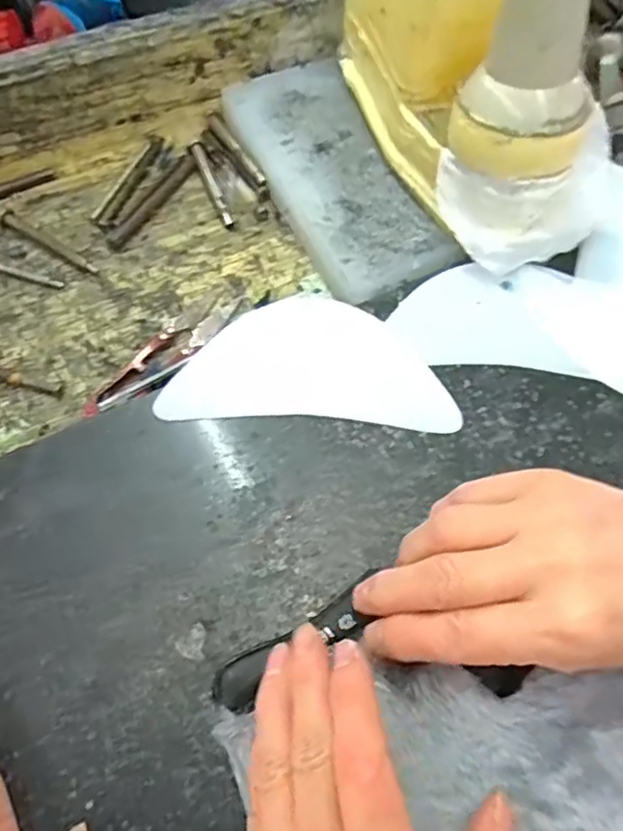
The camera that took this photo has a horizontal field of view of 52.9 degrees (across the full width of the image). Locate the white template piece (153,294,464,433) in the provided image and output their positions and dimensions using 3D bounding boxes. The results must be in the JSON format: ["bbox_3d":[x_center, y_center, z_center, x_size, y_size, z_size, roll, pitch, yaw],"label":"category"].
[{"bbox_3d":[0.000,-0.031,0.335,0.147,0.005,0.079,2,61,0],"label":"white template piece"}]

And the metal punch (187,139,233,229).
[{"bbox_3d":[-0.070,-0.160,0.433,0.010,0.009,0.082,-18,63,-11],"label":"metal punch"}]

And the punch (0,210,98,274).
[{"bbox_3d":[-0.169,-0.111,0.400,0.075,0.009,0.011,30,65,14],"label":"punch"}]

